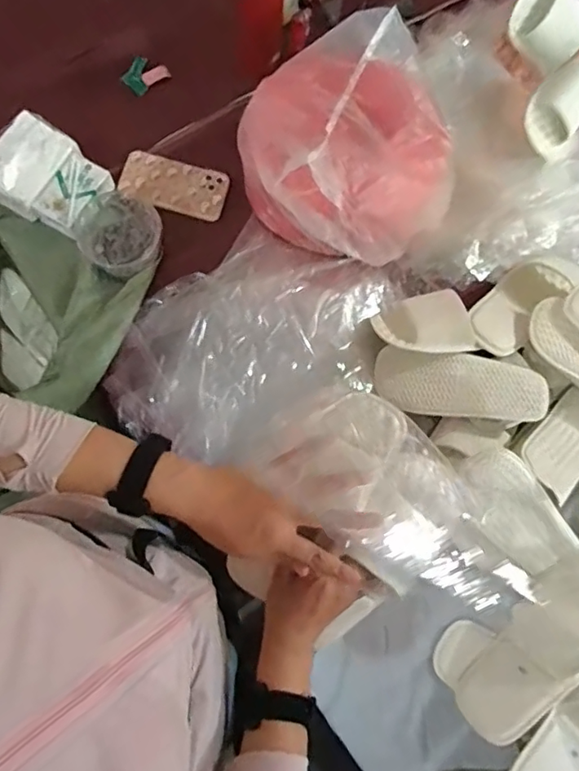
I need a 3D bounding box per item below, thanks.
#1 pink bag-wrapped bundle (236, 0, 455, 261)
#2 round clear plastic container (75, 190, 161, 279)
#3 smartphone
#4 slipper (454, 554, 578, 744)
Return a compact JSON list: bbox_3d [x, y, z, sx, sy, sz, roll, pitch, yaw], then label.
[{"bbox_3d":[0.086,-0.324,0.753,0.280,0.196,0.300,1,76,-4],"label":"pink bag-wrapped bundle"},{"bbox_3d":[-0.248,-0.220,0.785,0.120,0.065,0.126,-30,80,-11],"label":"round clear plastic container"},{"bbox_3d":[-0.182,-0.318,0.847,0.163,0.011,0.084,13,84,-3],"label":"smartphone"},{"bbox_3d":[0.333,0.329,0.680,0.279,0.111,0.062,-43,123,-2],"label":"slipper"}]

